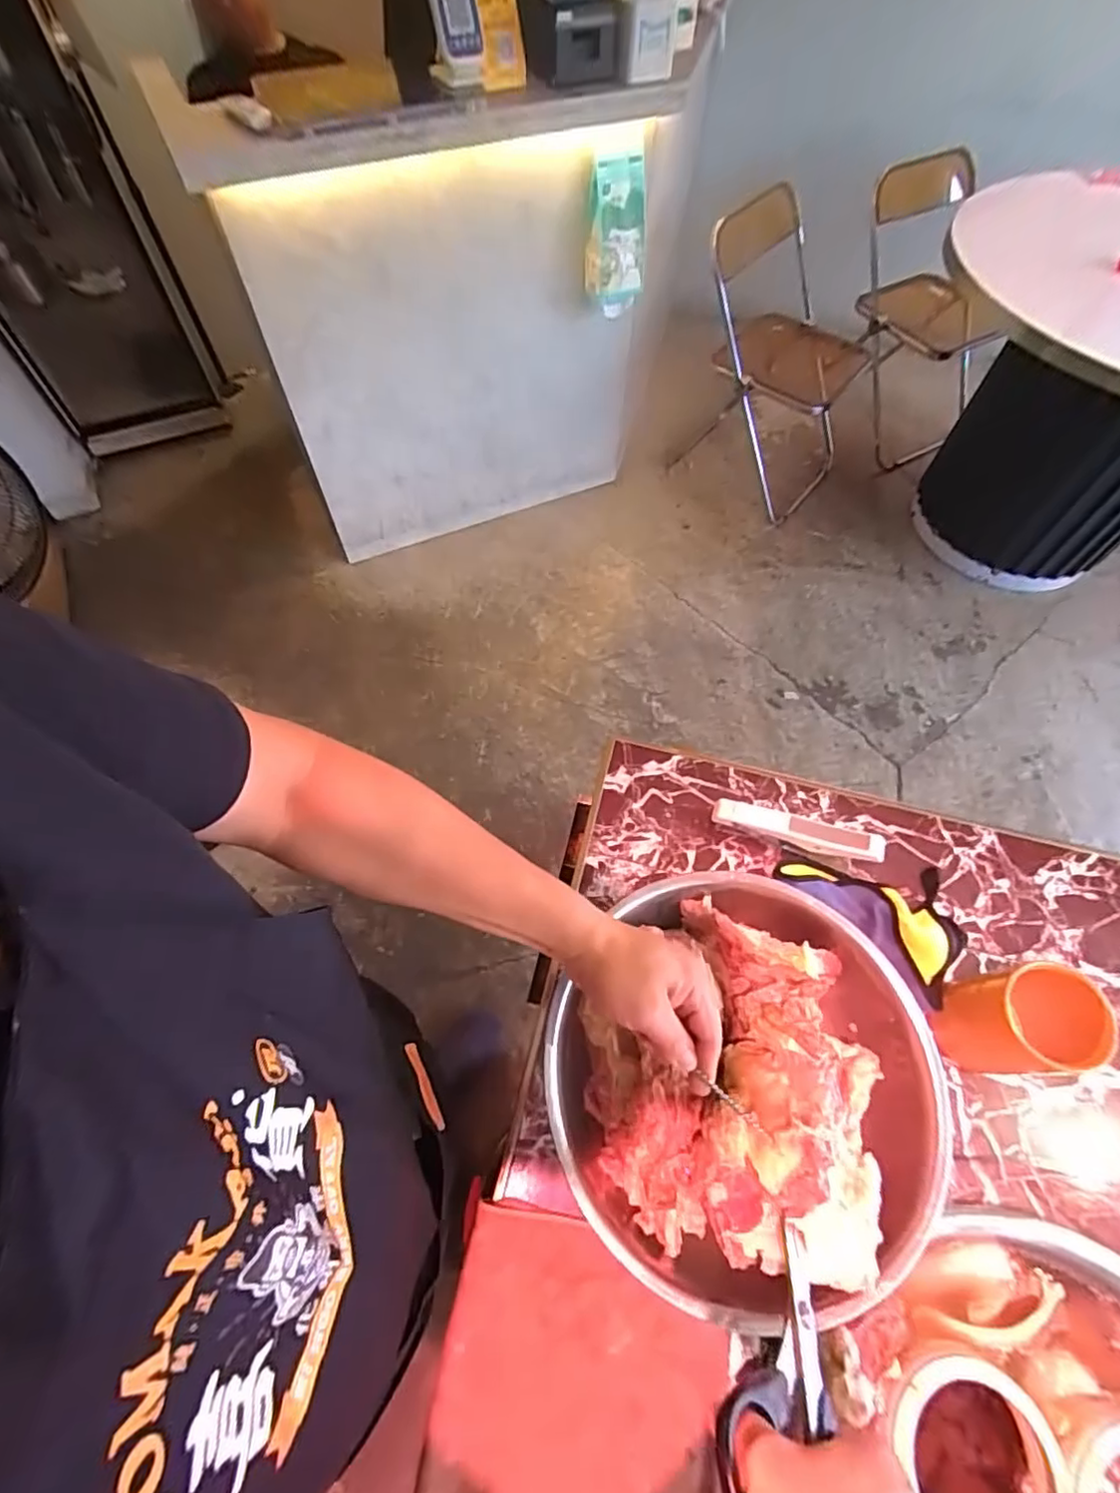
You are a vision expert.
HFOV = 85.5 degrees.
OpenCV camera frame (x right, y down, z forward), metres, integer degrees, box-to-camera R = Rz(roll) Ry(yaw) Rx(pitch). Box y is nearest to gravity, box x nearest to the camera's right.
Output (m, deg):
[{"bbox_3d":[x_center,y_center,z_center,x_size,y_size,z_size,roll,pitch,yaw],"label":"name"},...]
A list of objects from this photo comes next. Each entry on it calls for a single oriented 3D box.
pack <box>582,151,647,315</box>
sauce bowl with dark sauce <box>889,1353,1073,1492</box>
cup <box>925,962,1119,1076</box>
[{"bbox_3d":[0.135,-1.225,1.474,0.147,0.385,0.080,9,82,5],"label":"pack"},{"bbox_3d":[0.314,0.536,0.456,0.102,0.061,0.123,-20,62,-11],"label":"sauce bowl with dark sauce"},{"bbox_3d":[0.405,0.251,0.547,0.088,0.126,0.081,-2,60,-1],"label":"cup"}]

